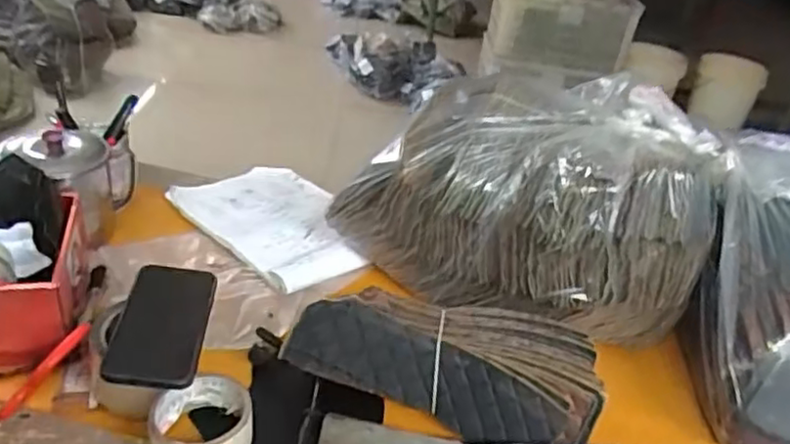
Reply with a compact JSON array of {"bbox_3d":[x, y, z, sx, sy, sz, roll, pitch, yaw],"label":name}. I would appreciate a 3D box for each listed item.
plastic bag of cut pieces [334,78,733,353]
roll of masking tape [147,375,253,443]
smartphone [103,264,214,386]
[{"bbox_3d":[0.162,-0.046,0.805,0.387,0.191,0.259,18,34,15],"label":"plastic bag of cut pieces"},{"bbox_3d":[-0.170,0.178,0.599,0.086,0.037,0.084,6,32,-4],"label":"roll of masking tape"},{"bbox_3d":[-0.213,0.091,0.627,0.077,0.015,0.134,9,38,-10],"label":"smartphone"}]

